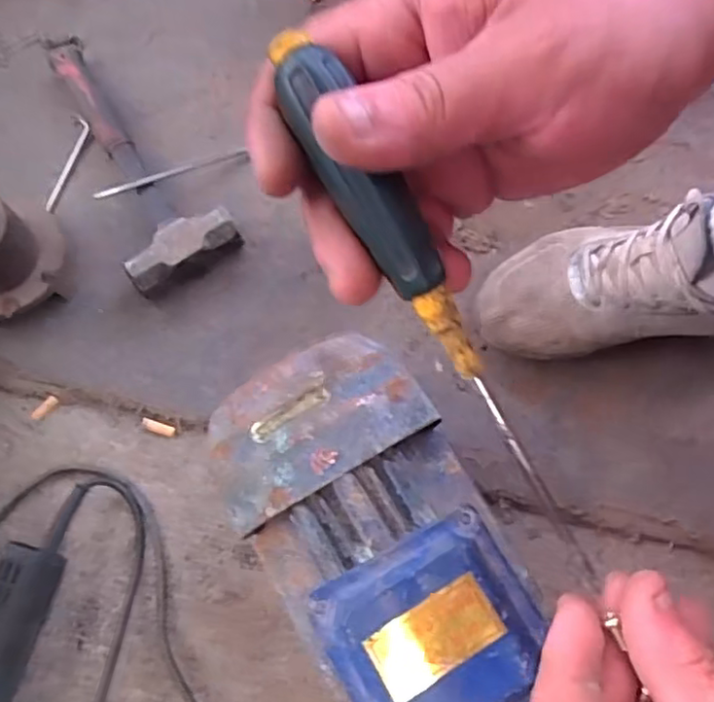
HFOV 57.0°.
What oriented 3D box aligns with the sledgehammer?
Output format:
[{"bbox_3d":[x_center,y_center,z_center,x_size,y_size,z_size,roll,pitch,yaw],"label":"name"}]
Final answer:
[{"bbox_3d":[-0.241,-0.229,0.688,0.111,0.044,0.371,-27,72,-6],"label":"sledgehammer"}]

